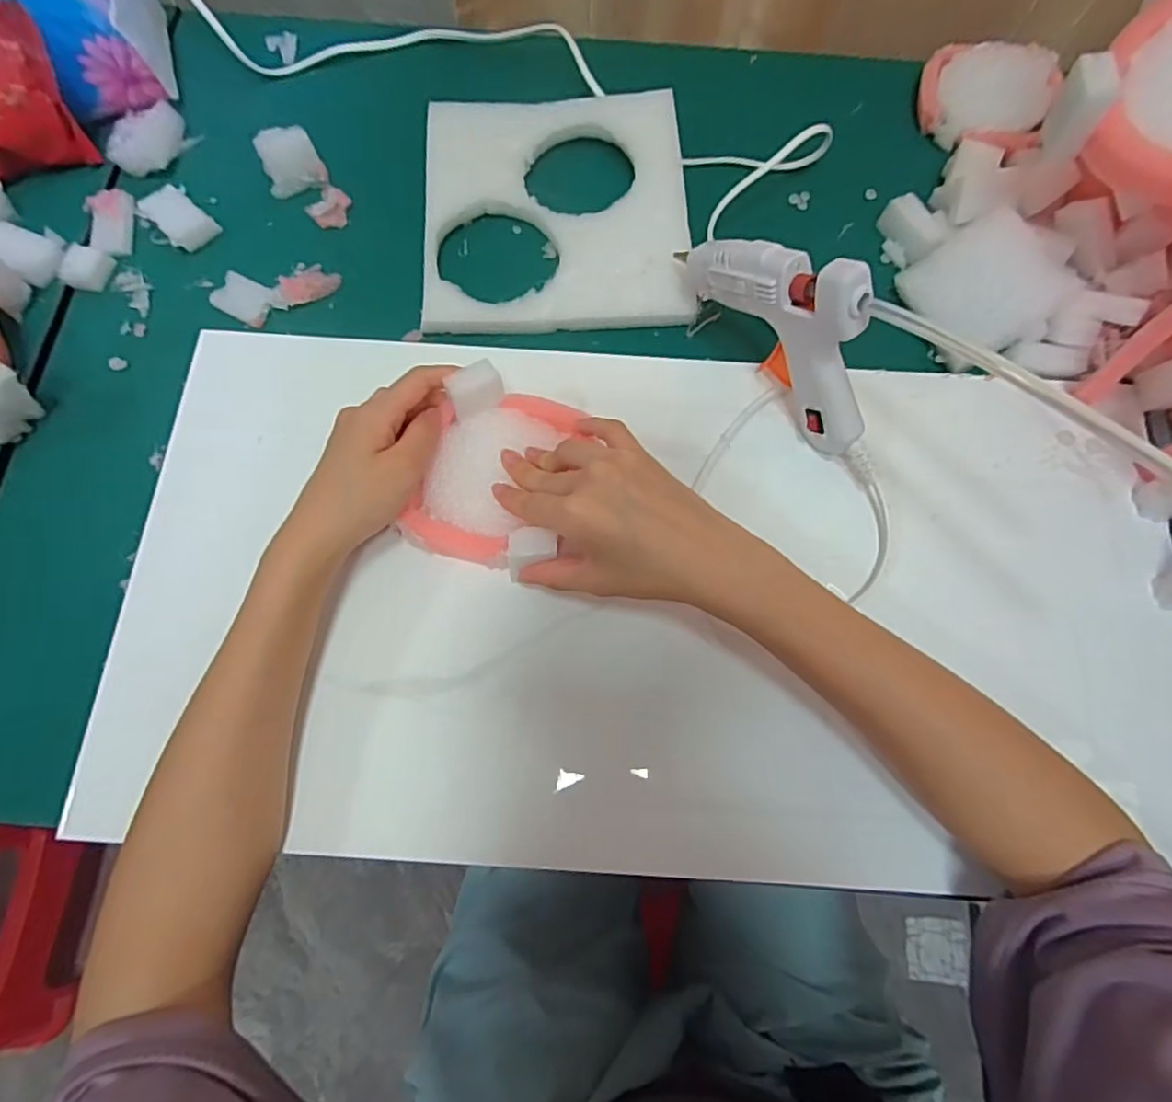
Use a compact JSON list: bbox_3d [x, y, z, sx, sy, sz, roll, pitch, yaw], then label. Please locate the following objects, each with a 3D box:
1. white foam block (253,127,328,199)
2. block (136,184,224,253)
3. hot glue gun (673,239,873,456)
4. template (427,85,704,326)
[{"bbox_3d":[-0.207,-0.272,0.430,0.039,0.025,0.032,-26,75,-9],"label":"white foam block"},{"bbox_3d":[-0.279,-0.229,0.423,0.052,0.009,0.031,43,77,12],"label":"block"},{"bbox_3d":[0.111,-0.125,0.339,0.023,0.102,0.139,-35,76,-11],"label":"hot glue gun"},{"bbox_3d":[-0.021,-0.235,0.419,0.173,0.010,0.183,-2,73,-1],"label":"template"}]

